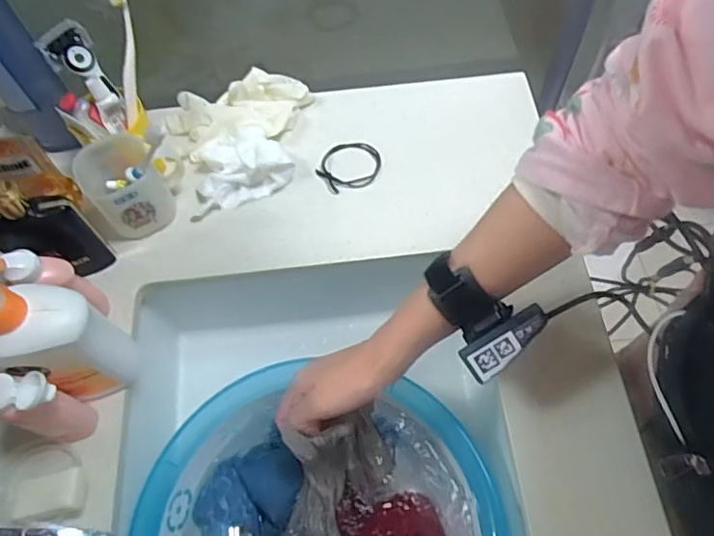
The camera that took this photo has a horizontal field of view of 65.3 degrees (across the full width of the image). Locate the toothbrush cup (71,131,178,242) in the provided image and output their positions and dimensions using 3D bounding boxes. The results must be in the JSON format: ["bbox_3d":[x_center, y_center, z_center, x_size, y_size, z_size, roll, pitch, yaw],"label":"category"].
[{"bbox_3d":[-0.235,-0.081,0.571,0.071,0.079,0.076,-1,63,2],"label":"toothbrush cup"}]

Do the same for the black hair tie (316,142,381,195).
[{"bbox_3d":[-0.008,-0.112,0.610,0.069,0.004,0.060,-31,65,-13],"label":"black hair tie"}]

